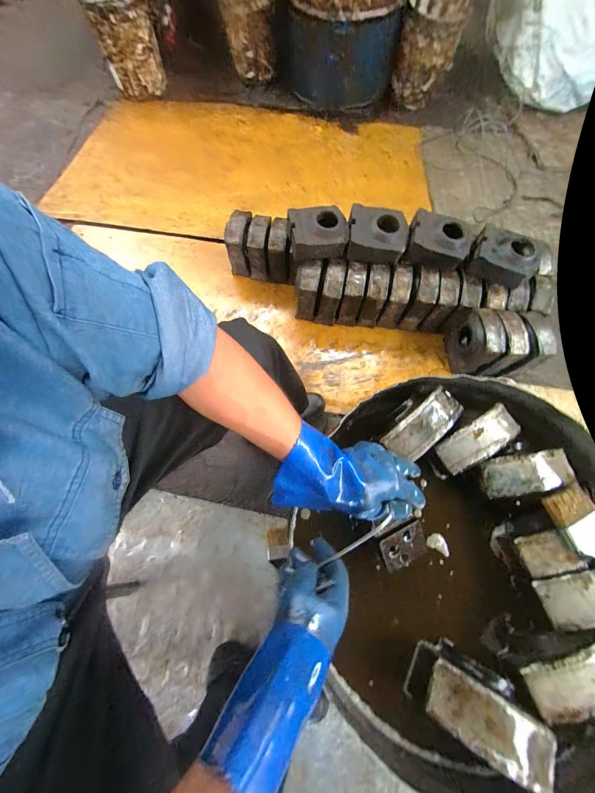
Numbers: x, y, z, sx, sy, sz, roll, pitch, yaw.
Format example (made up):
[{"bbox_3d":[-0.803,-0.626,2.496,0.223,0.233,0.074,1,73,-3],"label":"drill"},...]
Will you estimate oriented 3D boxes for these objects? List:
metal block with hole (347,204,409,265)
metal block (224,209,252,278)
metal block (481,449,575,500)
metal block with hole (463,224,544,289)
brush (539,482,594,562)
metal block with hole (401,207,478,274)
[{"bbox_3d":[0.259,-0.528,0.908,0.187,0.080,0.154,11,69,3],"label":"metal block with hole"},{"bbox_3d":[-0.215,-0.572,1.056,0.082,0.175,0.119,9,69,4],"label":"metal block"},{"bbox_3d":[0.394,0.128,0.468,0.151,0.031,0.061,-8,69,-4],"label":"metal block"},{"bbox_3d":[0.664,-0.457,0.893,0.192,0.069,0.167,21,70,7],"label":"metal block with hole"},{"bbox_3d":[0.452,0.230,0.396,0.079,0.019,0.200,-25,72,-10],"label":"brush"},{"bbox_3d":[0.459,-0.504,0.902,0.198,0.068,0.171,24,70,8],"label":"metal block with hole"}]

